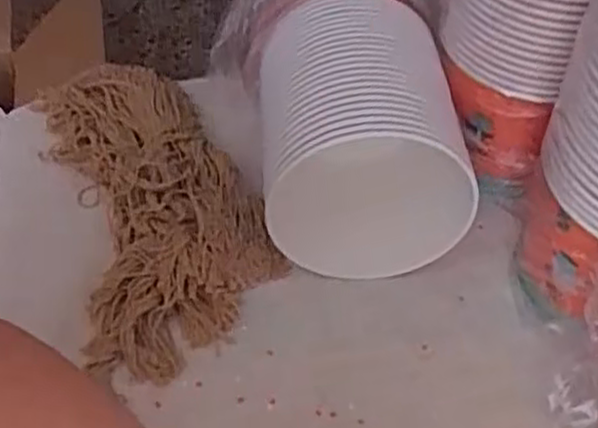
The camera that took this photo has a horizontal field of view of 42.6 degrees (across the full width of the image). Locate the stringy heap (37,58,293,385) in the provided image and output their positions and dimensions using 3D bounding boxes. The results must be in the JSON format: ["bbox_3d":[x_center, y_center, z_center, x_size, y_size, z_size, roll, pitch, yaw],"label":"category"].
[{"bbox_3d":[-0.125,-0.023,0.674,0.166,0.056,0.338,-12,49,-15],"label":"stringy heap"}]

